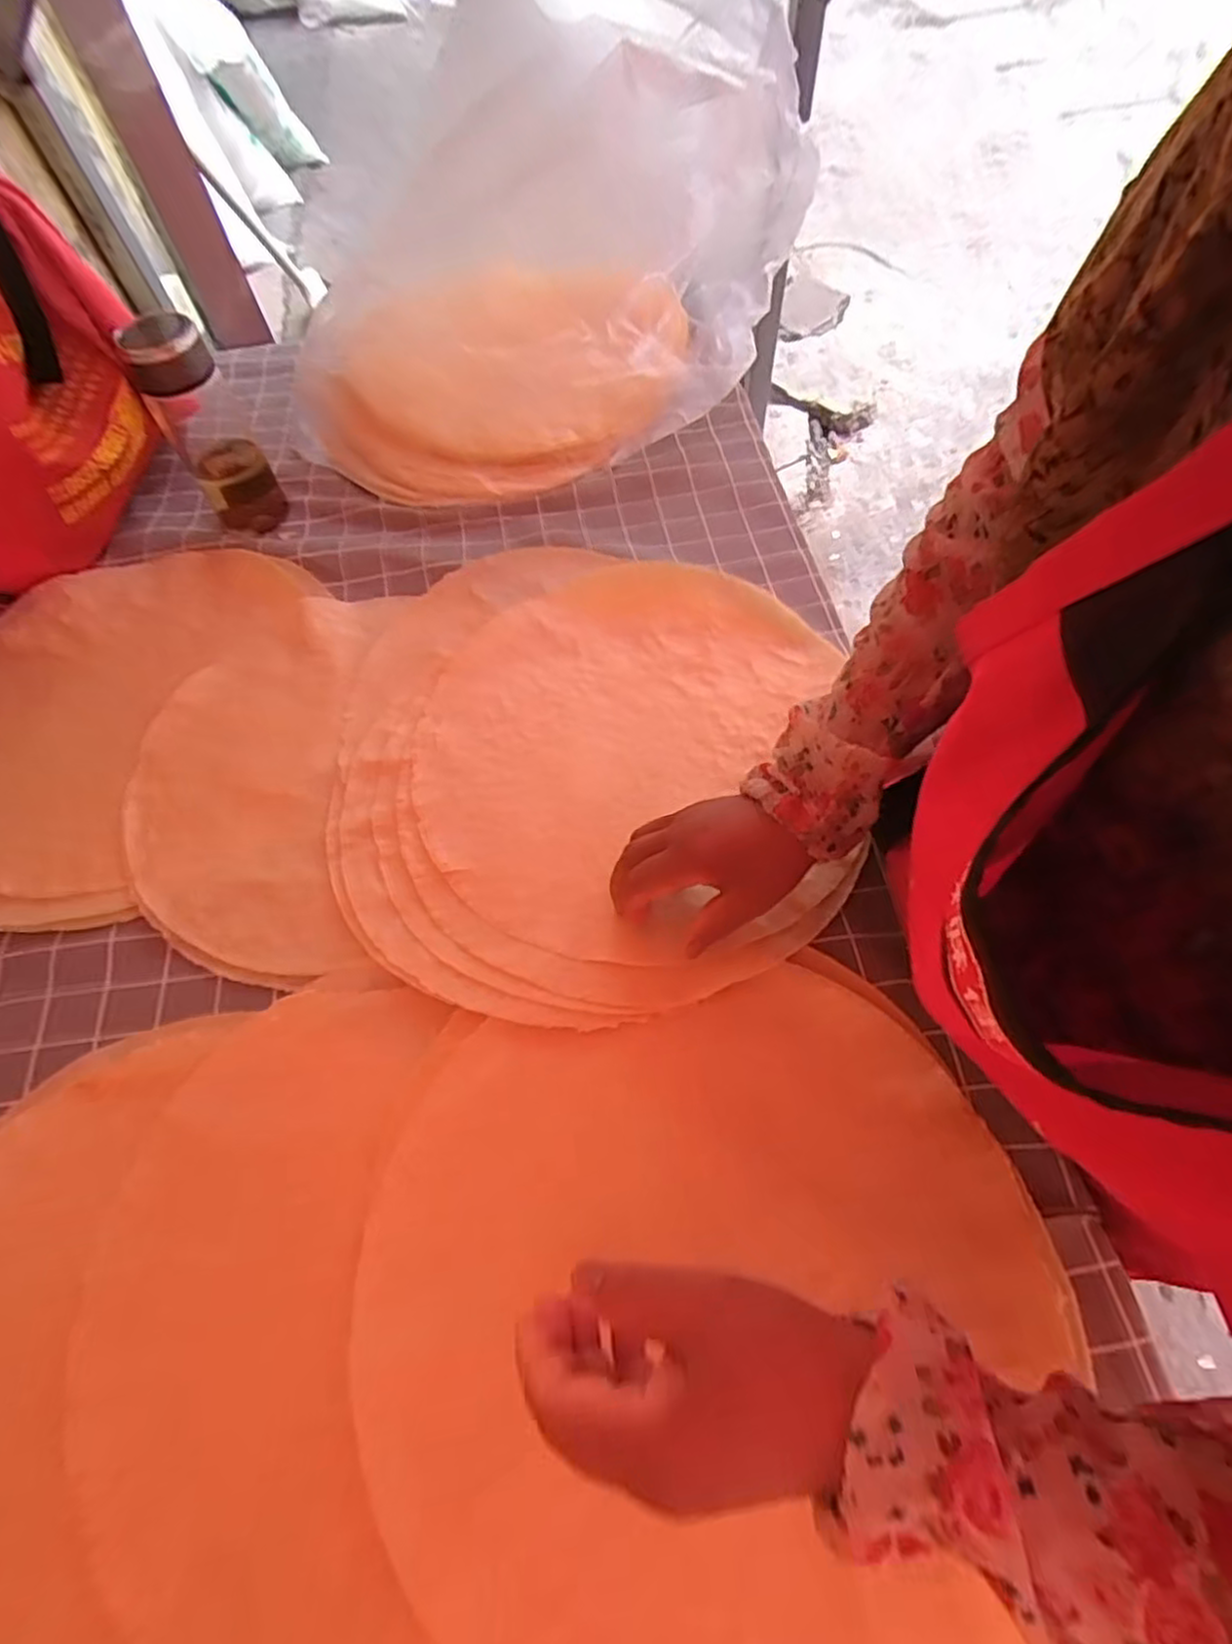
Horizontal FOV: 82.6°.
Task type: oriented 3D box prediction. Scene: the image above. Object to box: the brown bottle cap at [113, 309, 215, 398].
[{"bbox_3d":[-0.391,-0.407,0.610,0.067,0.040,0.063,-2,61,3],"label":"brown bottle cap"}]

